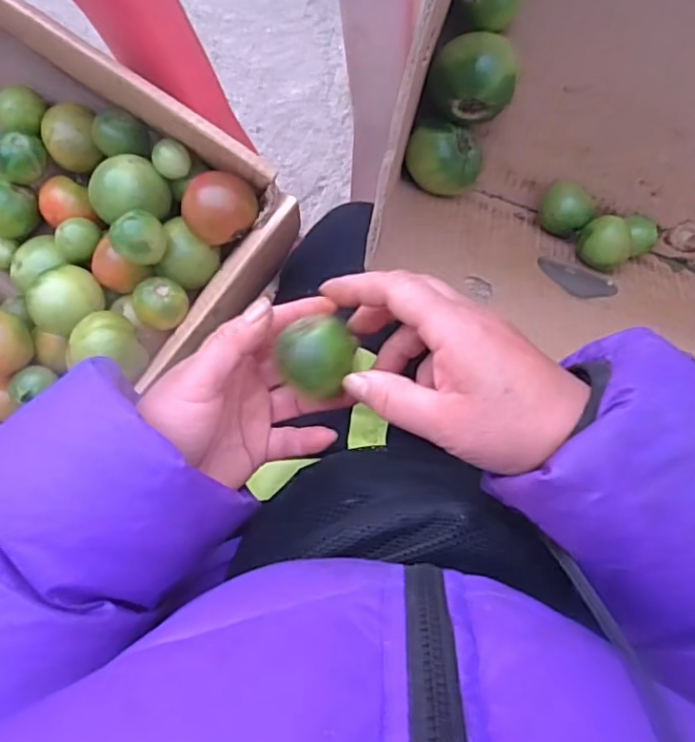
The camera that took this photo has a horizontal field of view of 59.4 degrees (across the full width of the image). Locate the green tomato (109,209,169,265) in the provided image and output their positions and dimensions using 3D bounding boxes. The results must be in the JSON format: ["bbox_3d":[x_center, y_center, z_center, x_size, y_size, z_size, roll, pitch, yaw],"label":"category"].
[{"bbox_3d":[-0.150,-0.097,0.451,0.031,0.042,0.037,34,91,3],"label":"green tomato"}]

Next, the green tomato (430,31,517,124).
[{"bbox_3d":[0.095,-0.220,0.463,0.056,0.044,0.050,-16,89,3],"label":"green tomato"}]

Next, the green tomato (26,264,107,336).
[{"bbox_3d":[-0.216,-0.054,0.470,0.059,0.042,0.054,0,89,3],"label":"green tomato"}]

